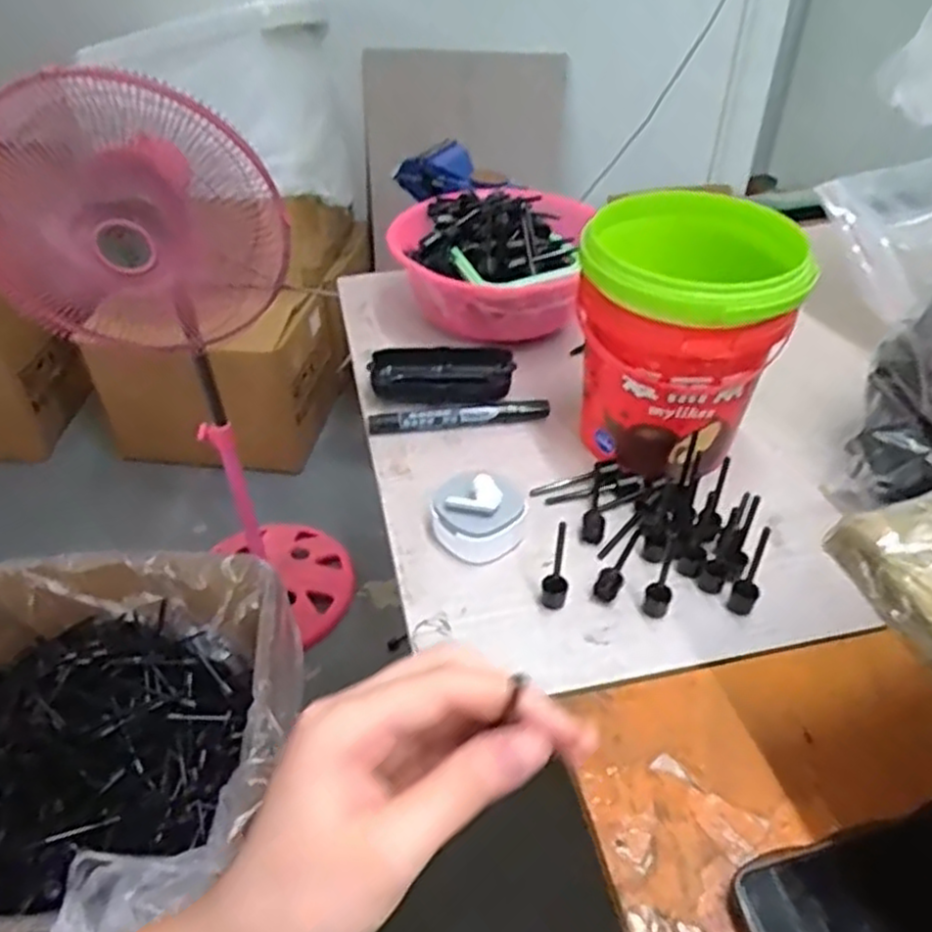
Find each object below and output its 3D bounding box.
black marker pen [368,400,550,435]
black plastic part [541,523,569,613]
[{"bbox_3d":[-0.005,-0.039,0.556,0.133,0.015,0.018,-7,42,-6],"label":"black marker pen"},{"bbox_3d":[0.051,0.057,0.414,0.015,0.057,0.013,7,42,9],"label":"black plastic part"}]

